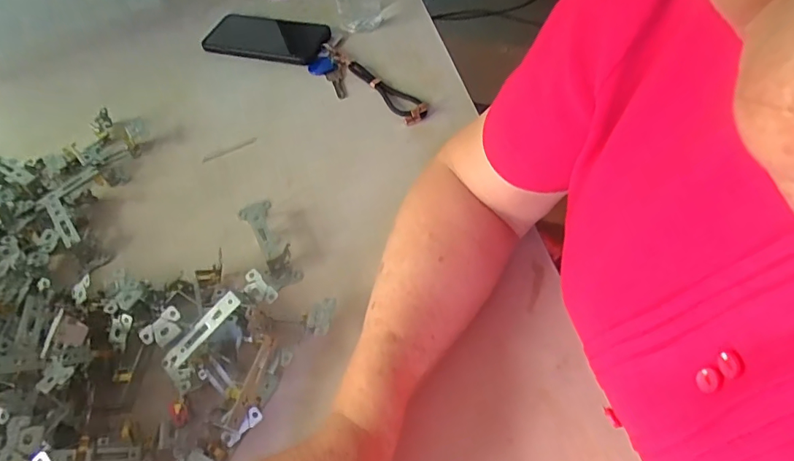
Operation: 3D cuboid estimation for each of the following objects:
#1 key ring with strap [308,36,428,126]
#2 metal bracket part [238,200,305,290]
[{"bbox_3d":[-0.042,-0.181,0.600,0.065,0.019,0.196,-32,58,-18],"label":"key ring with strap"},{"bbox_3d":[-0.122,0.006,0.460,0.032,0.022,0.105,-24,56,-13],"label":"metal bracket part"}]

